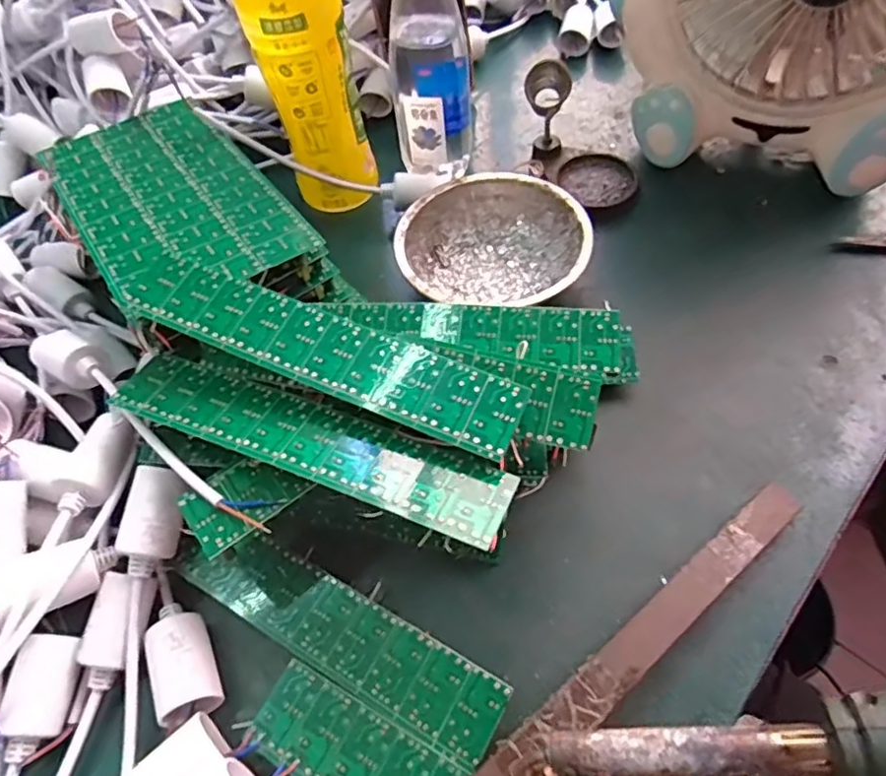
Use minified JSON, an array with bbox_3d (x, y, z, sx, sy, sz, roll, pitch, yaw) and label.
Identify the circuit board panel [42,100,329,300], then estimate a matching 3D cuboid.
[{"bbox_3d":[-0.172,-0.121,0.374,0.110,0.004,0.197,-32,59,-20],"label":"circuit board panel"}]

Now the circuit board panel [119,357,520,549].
[{"bbox_3d":[-0.064,0.022,0.277,0.198,0.004,0.039,18,49,18],"label":"circuit board panel"}]

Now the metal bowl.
[{"bbox_3d":[0.033,-0.101,0.413,0.128,0.035,0.110,1,59,0],"label":"metal bowl"}]

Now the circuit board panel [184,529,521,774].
[{"bbox_3d":[-0.051,0.116,0.291,0.169,0.004,0.040,26,64,17],"label":"circuit board panel"}]

